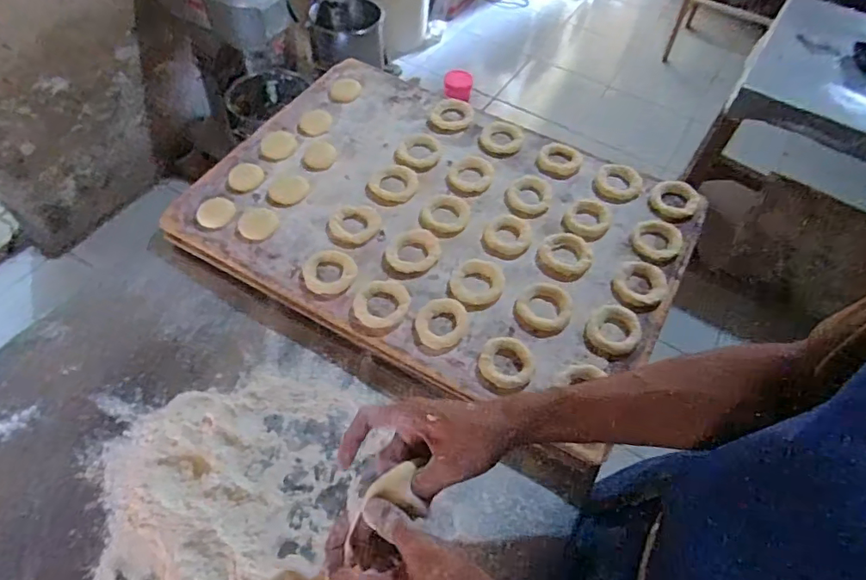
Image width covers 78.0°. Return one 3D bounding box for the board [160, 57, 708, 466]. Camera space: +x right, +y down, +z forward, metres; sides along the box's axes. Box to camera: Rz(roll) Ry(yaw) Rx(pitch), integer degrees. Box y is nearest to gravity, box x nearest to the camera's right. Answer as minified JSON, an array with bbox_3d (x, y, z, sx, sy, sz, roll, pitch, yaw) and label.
[{"bbox_3d":[0.006,-0.107,0.698,0.591,0.031,0.414,28,61,15],"label":"board"}]

